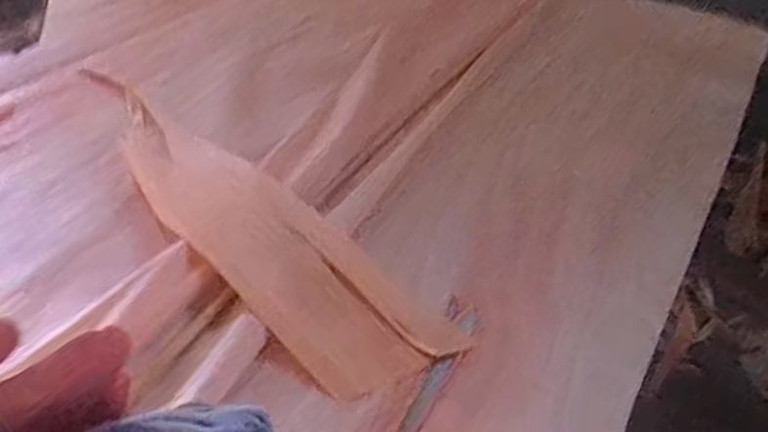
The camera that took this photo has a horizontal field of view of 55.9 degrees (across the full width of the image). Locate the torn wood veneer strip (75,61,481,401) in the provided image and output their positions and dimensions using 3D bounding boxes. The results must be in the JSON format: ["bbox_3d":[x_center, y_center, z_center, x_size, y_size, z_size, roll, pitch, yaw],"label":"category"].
[{"bbox_3d":[-0.258,-0.024,1.134,0.203,0.060,0.890,-26,45,-36],"label":"torn wood veneer strip"}]

